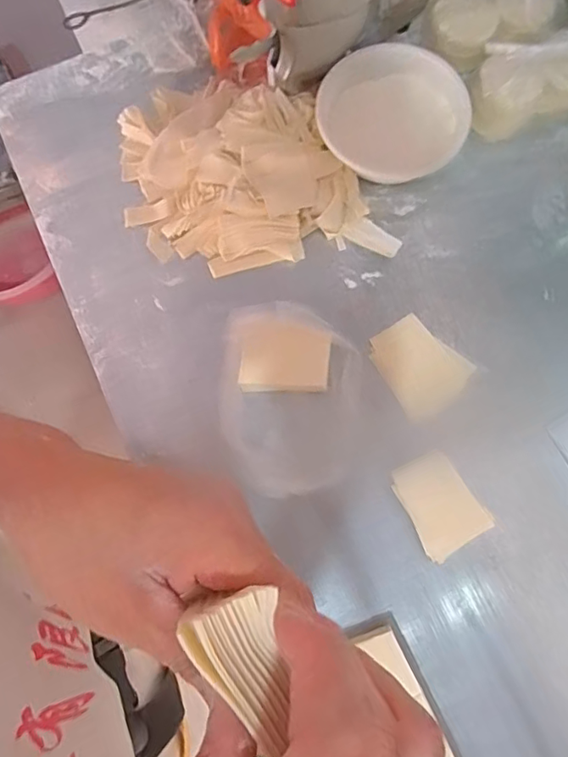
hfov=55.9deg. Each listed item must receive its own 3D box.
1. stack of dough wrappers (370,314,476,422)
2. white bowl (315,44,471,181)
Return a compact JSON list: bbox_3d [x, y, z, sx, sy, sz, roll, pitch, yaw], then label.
[{"bbox_3d":[0.172,-0.018,0.669,0.096,0.007,0.119,-29,79,-5],"label":"stack of dough wrappers"},{"bbox_3d":[0.144,-0.351,0.719,0.192,0.047,0.179,0,78,1],"label":"white bowl"}]

